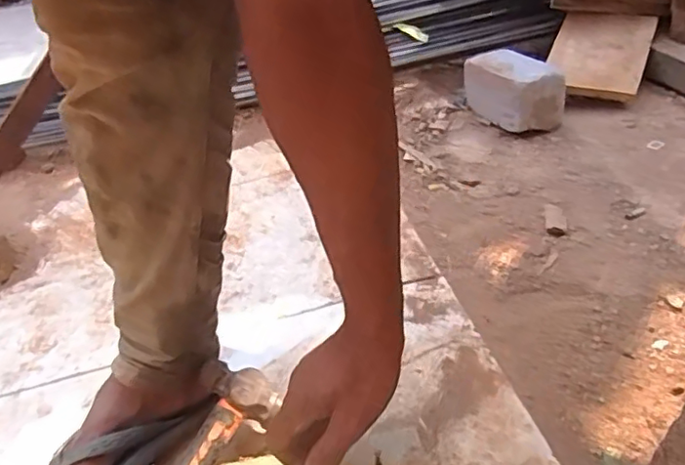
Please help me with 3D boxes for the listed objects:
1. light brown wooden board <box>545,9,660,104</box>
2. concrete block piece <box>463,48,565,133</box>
[{"bbox_3d":[0.507,-0.354,1.158,0.176,0.021,0.215,15,65,23],"label":"light brown wooden board"},{"bbox_3d":[0.326,-0.275,1.129,0.115,0.120,0.189,-17,35,-10],"label":"concrete block piece"}]

